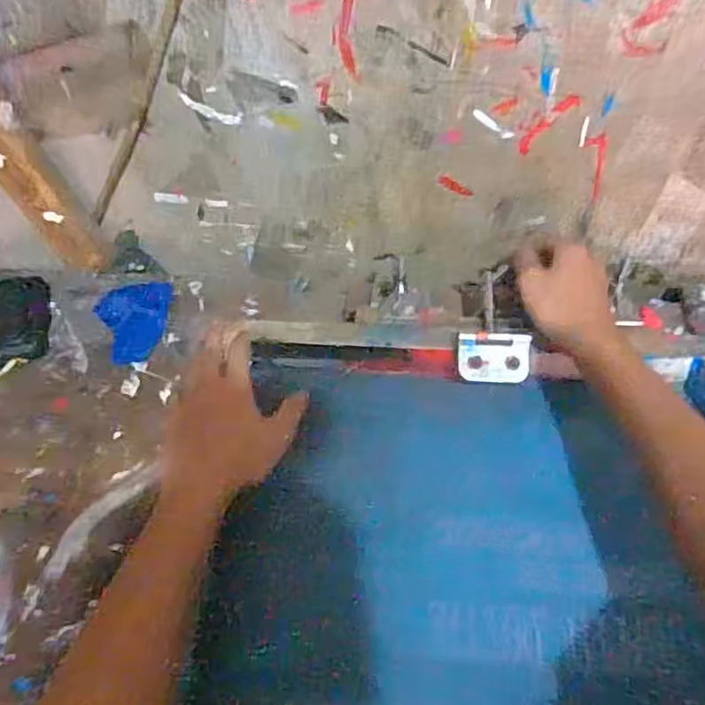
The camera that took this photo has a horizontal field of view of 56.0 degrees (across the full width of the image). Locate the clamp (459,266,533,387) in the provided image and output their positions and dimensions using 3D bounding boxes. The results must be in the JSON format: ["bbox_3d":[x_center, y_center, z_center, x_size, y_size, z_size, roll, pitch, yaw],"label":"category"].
[{"bbox_3d":[0.121,-0.025,0.583,0.060,0.031,0.103,0,51,4],"label":"clamp"}]

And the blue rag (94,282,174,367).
[{"bbox_3d":[-0.222,-0.031,0.654,0.075,0.015,0.089,2,51,5],"label":"blue rag"}]

